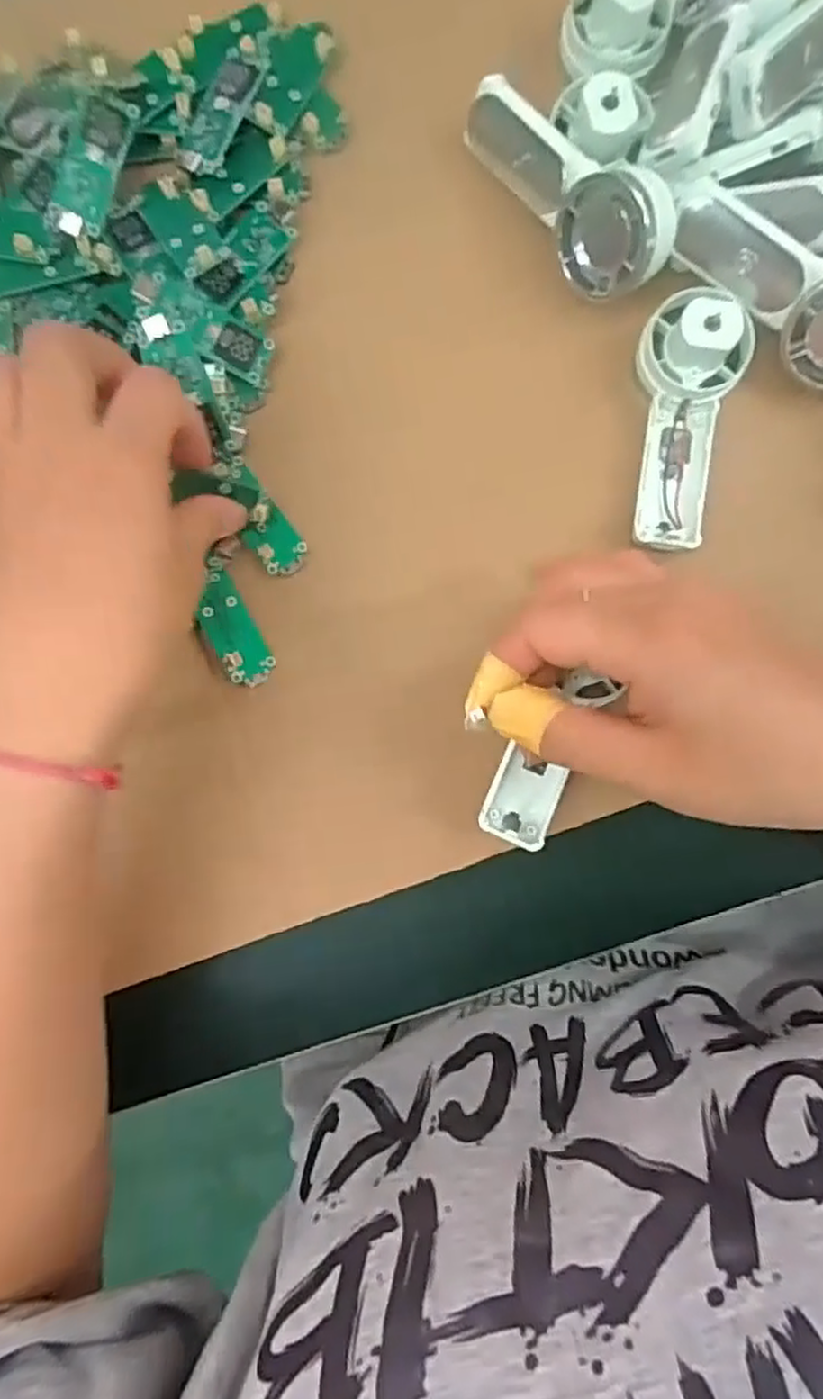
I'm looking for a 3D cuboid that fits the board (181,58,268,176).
[{"bbox_3d":[-0.073,-0.226,0.274,0.019,0.004,0.049,22,91,0],"label":"board"}]

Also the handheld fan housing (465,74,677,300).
[{"bbox_3d":[0.060,-0.192,0.261,0.035,0.042,0.091,-33,90,1],"label":"handheld fan housing"}]

